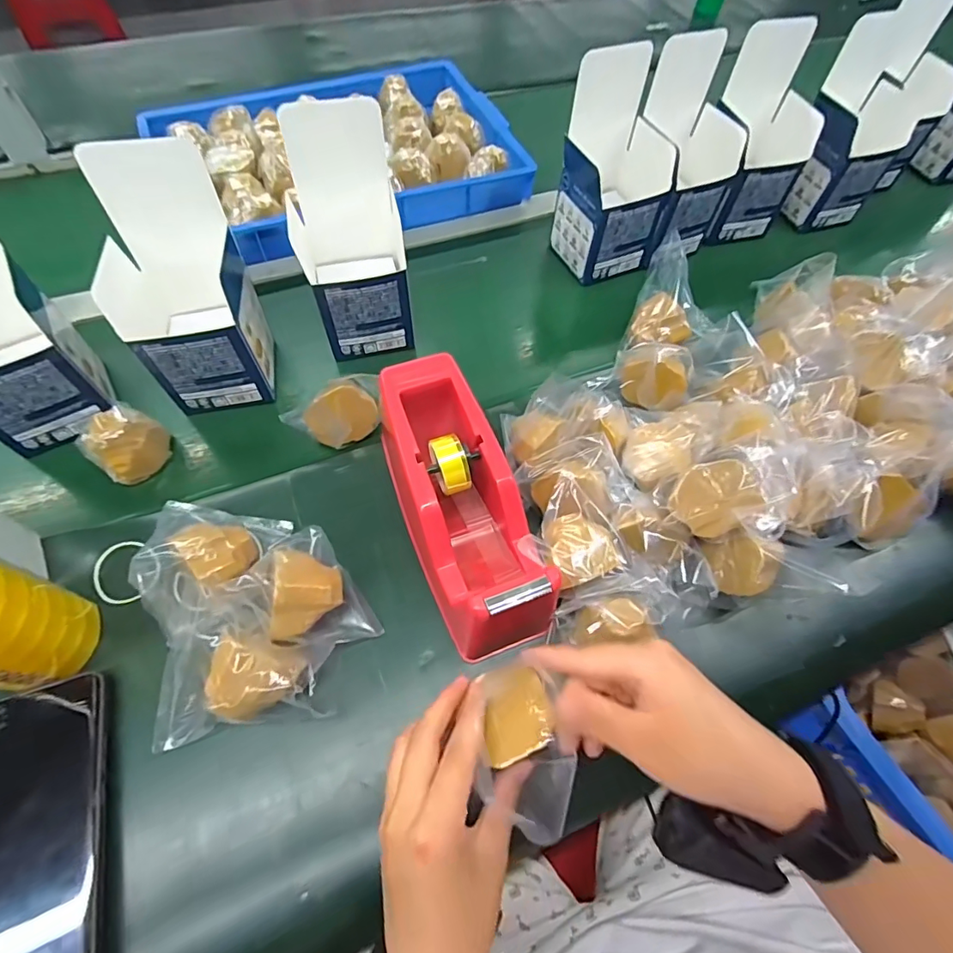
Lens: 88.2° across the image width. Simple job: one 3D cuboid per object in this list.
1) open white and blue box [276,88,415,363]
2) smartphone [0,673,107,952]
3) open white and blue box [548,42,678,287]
[{"bbox_3d":[-0.110,-0.205,0.429,0.097,0.176,0.095,-16,61,-11],"label":"open white and blue box"},{"bbox_3d":[-0.256,0.202,0.278,0.076,0.015,0.166,-18,62,-12],"label":"smartphone"},{"bbox_3d":[0.143,-0.304,0.509,0.092,0.165,0.089,-23,63,-15],"label":"open white and blue box"}]

